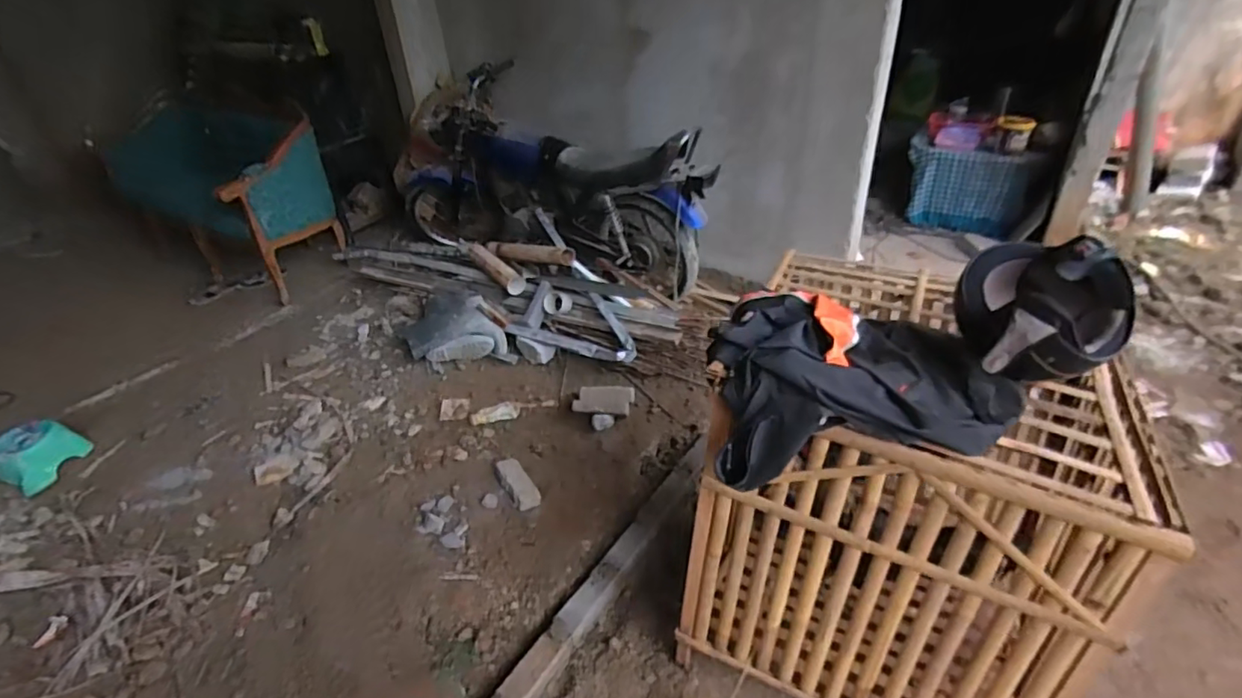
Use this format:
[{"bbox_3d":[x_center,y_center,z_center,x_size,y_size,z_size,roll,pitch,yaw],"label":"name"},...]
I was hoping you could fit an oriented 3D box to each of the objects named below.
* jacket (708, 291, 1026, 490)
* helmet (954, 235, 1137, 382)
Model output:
[{"bbox_3d":[0.442,0.017,1.142,0.516,0.148,0.524,1,34,8],"label":"jacket"},{"bbox_3d":[0.745,-0.071,1.032,0.239,0.208,0.248,1,34,8],"label":"helmet"}]

